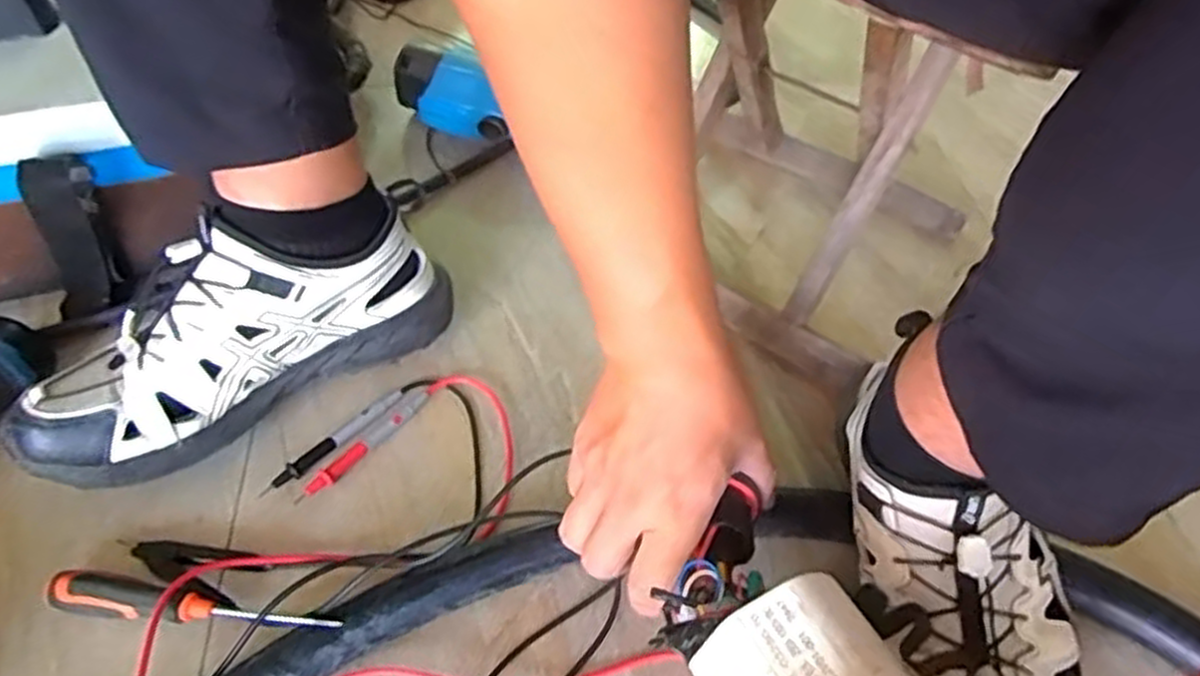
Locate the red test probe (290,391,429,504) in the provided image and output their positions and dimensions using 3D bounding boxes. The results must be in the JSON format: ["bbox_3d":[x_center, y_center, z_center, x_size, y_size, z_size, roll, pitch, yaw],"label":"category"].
[{"bbox_3d":[-0.153,0.069,0.520,0.015,0.008,0.107,29,53,19],"label":"red test probe"}]

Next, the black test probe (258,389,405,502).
[{"bbox_3d":[-0.173,0.066,0.521,0.014,0.008,0.107,34,55,22],"label":"black test probe"}]

